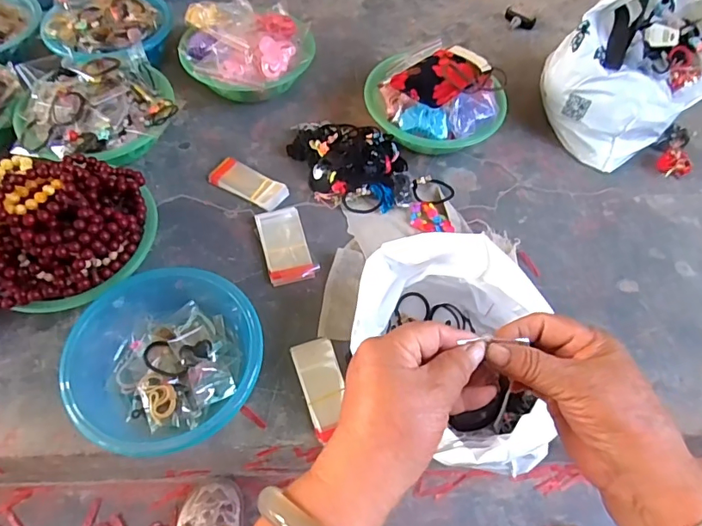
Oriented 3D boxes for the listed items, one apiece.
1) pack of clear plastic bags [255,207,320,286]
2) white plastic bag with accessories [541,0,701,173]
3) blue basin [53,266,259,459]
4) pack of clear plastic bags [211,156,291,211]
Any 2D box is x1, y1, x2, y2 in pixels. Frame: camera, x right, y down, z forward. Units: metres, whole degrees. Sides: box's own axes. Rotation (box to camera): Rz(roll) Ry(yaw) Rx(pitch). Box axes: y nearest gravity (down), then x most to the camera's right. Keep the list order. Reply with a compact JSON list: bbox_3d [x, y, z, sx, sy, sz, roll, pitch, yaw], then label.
[{"bbox_3d":[-0.098,-0.025,0.727,0.068,0.017,0.129,-13,60,-11],"label":"pack of clear plastic bags"},{"bbox_3d":[0.517,-0.345,0.859,0.323,0.194,0.204,-29,64,-19],"label":"white plastic bag with accessories"},{"bbox_3d":[-0.224,0.116,0.601,0.221,0.075,0.212,1,58,-2],"label":"blue basin"},{"bbox_3d":[-0.167,-0.128,0.788,0.125,0.016,0.058,26,60,13],"label":"pack of clear plastic bags"}]

